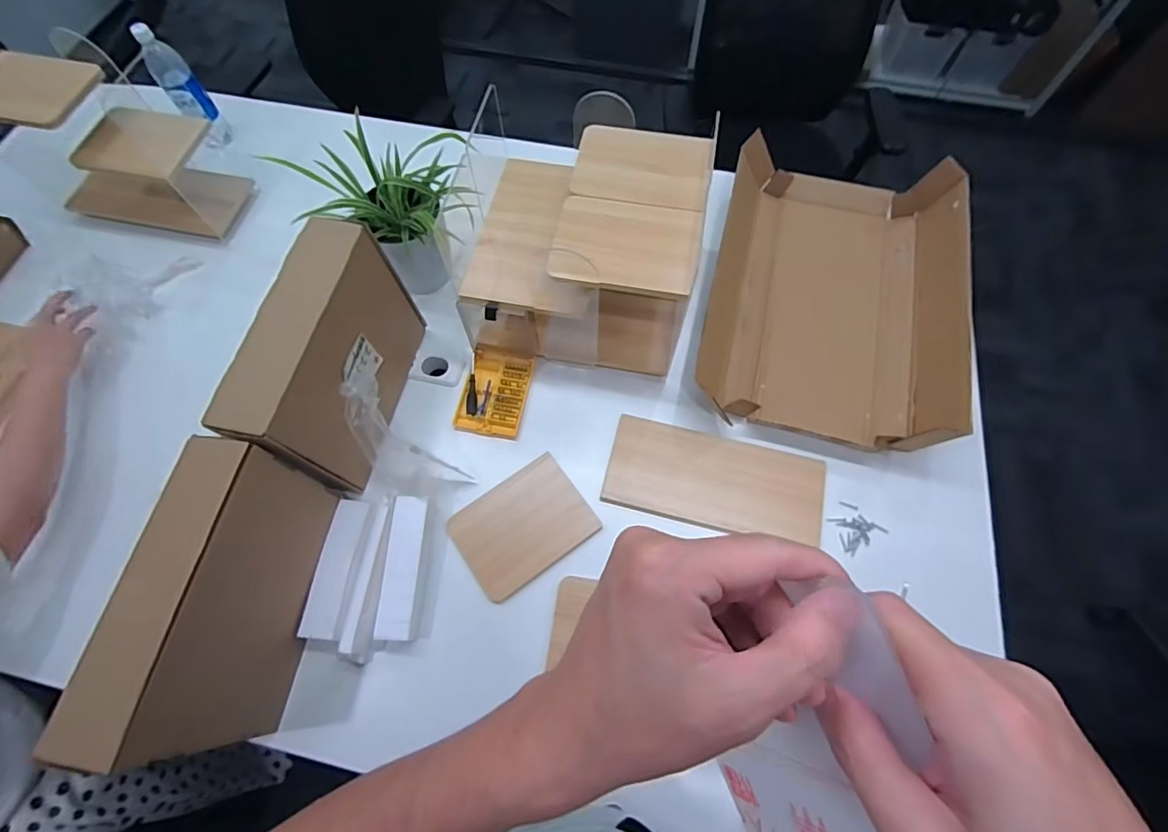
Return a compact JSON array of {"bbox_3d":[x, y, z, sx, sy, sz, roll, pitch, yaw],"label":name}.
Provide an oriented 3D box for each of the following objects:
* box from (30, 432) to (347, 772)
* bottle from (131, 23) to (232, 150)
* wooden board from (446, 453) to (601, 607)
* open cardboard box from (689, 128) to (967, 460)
[{"bbox_3d":[-0.432,0.219,0.623,0.078,0.250,0.320,8,67,4],"label":"box"},{"bbox_3d":[-0.818,-0.665,1.057,0.069,0.232,0.065,-37,71,-14],"label":"bottle"},{"bbox_3d":[-0.097,0.172,0.813,0.202,0.007,0.156,-34,70,-14],"label":"wooden board"},{"bbox_3d":[0.449,-0.229,0.955,0.412,0.147,0.573,13,67,6],"label":"open cardboard box"}]

